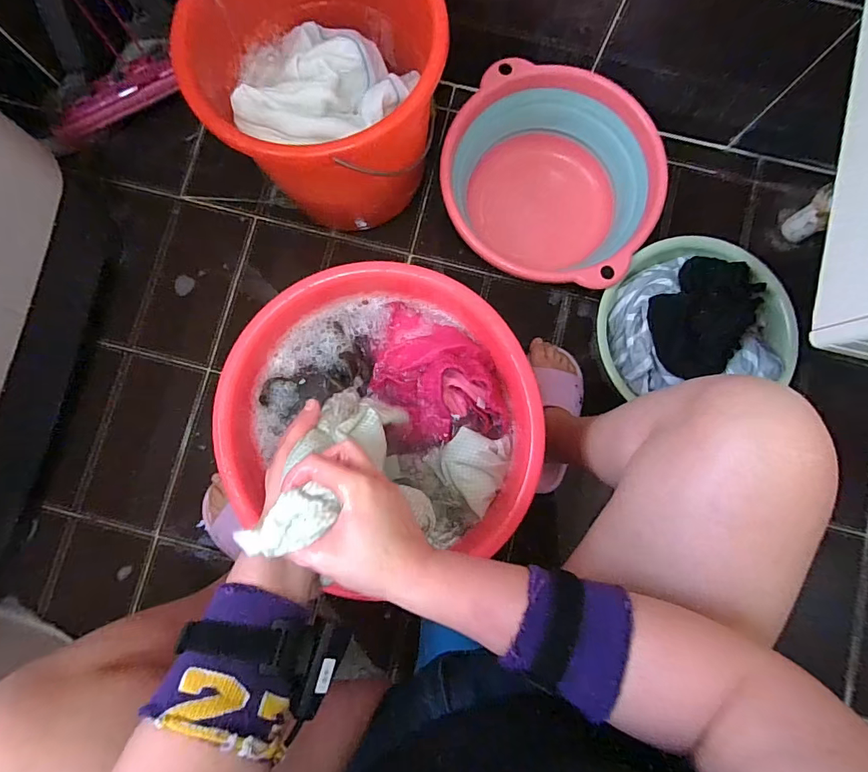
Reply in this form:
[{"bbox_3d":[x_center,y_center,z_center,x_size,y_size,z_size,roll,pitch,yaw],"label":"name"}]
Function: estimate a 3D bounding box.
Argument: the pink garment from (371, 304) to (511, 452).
[{"bbox_3d":[0.004,-0.017,0.546,0.150,0.060,0.176,-10,84,-3],"label":"pink garment"}]

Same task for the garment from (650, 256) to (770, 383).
[{"bbox_3d":[0.414,-0.109,0.687,0.199,0.069,0.142,-41,87,-5],"label":"garment"}]

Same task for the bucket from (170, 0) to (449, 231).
[{"bbox_3d":[-0.168,-0.434,0.707,0.318,0.307,0.296,0,84,-2],"label":"bucket"}]

